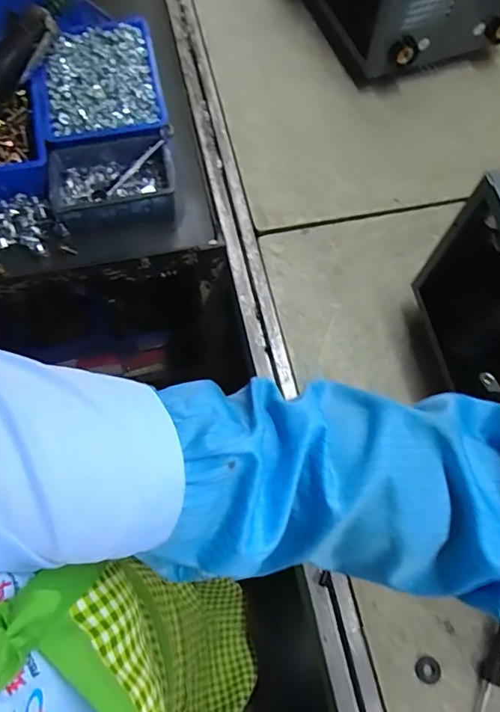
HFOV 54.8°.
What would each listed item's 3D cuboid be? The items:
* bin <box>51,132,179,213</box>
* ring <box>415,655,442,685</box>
[{"bbox_3d":[-0.166,-0.213,0.596,0.149,0.058,0.101,-10,69,-6],"label":"bin"},{"bbox_3d":[0.164,0.290,0.444,0.023,0.004,0.022,1,68,-2],"label":"ring"}]

